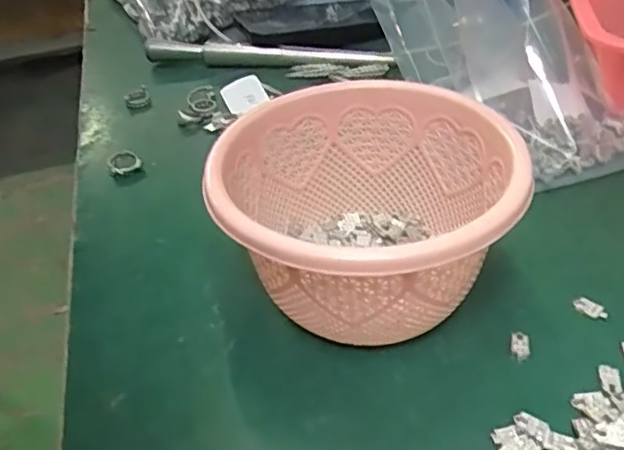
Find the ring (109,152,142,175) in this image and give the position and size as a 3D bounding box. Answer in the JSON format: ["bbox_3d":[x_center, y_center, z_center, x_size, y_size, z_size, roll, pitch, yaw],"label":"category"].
[{"bbox_3d":[-0.138,-0.047,0.441,0.023,0.006,0.021,-20,41,-16],"label":"ring"}]

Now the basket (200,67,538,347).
[{"bbox_3d":[0.027,-0.001,0.309,0.135,0.088,0.145,-4,39,3],"label":"basket"}]

